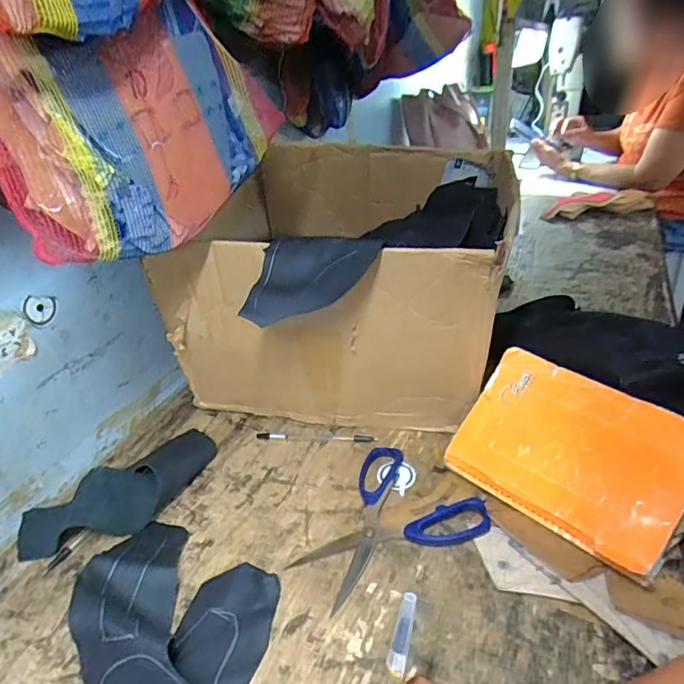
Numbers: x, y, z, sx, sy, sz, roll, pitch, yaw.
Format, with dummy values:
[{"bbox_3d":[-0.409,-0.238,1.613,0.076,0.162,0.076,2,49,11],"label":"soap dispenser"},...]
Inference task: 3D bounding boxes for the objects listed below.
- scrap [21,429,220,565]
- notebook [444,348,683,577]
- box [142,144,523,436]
[{"bbox_3d":[-0.229,0.151,0.534,0.202,0.032,0.105,-27,37,-32],"label":"scrap"},{"bbox_3d":[0.208,0.098,0.470,0.196,0.017,0.139,26,76,42],"label":"notebook"},{"bbox_3d":[0.018,-0.082,0.669,0.373,0.257,0.370,2,31,13],"label":"box"}]

